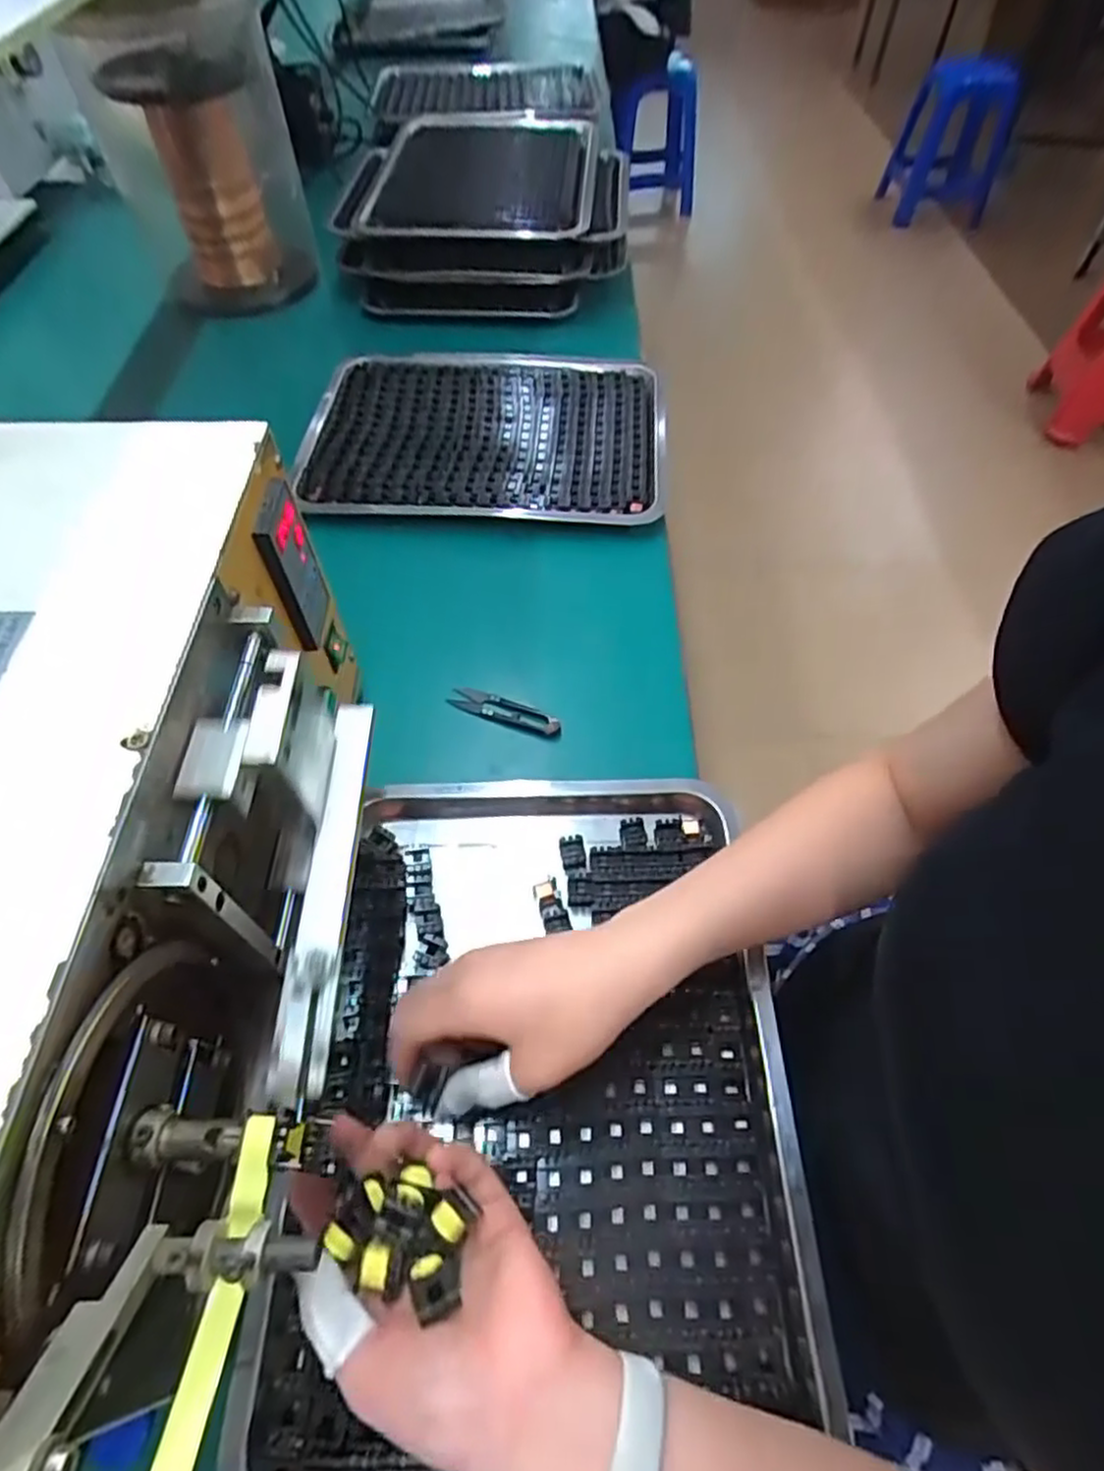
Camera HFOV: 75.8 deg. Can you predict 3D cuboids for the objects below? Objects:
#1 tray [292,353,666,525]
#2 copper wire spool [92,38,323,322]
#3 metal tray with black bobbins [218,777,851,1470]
[{"bbox_3d":[-0.069,-0.340,0.785,0.377,0.021,0.286,4,56,3],"label":"tray"},{"bbox_3d":[-0.441,-0.719,0.937,0.162,0.265,0.148,3,56,2],"label":"copper wire spool"},{"bbox_3d":[-0.004,0.205,0.430,0.286,0.035,0.386,0,56,0],"label":"metal tray with black bobbins"}]

